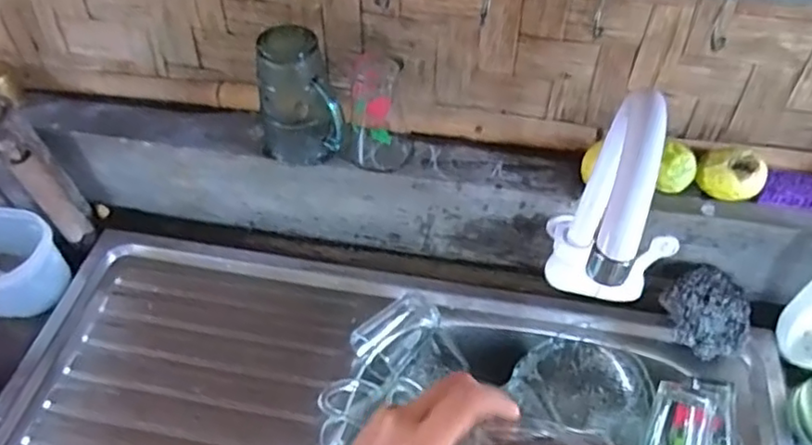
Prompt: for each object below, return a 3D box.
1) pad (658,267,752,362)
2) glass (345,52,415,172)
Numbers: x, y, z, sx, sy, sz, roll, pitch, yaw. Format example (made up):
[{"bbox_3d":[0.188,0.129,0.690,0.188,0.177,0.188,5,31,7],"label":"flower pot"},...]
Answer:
[{"bbox_3d":[0.309,0.089,0.638,0.097,0.030,0.083,-30,59,-19],"label":"pad"},{"bbox_3d":[-0.029,-0.112,0.642,0.067,0.098,0.069,-7,54,-4],"label":"glass"}]

